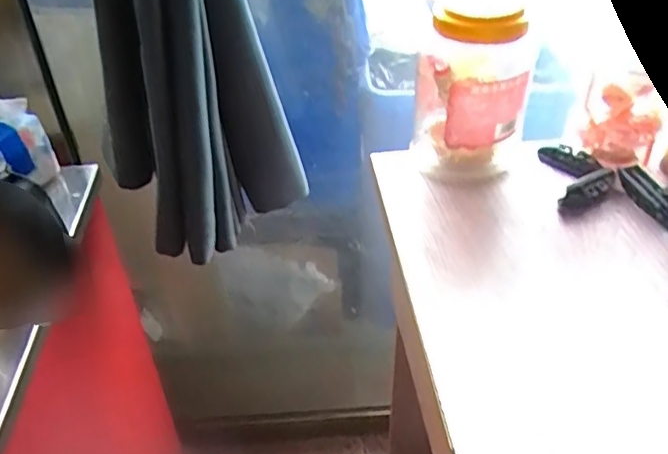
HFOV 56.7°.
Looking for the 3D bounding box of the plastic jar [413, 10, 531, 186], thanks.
[{"bbox_3d":[0.129,-0.126,0.588,0.100,0.159,0.085,4,39,9],"label":"plastic jar"}]

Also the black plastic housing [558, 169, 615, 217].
[{"bbox_3d":[0.241,-0.033,0.581,0.064,0.029,0.019,-18,41,-19],"label":"black plastic housing"}]

